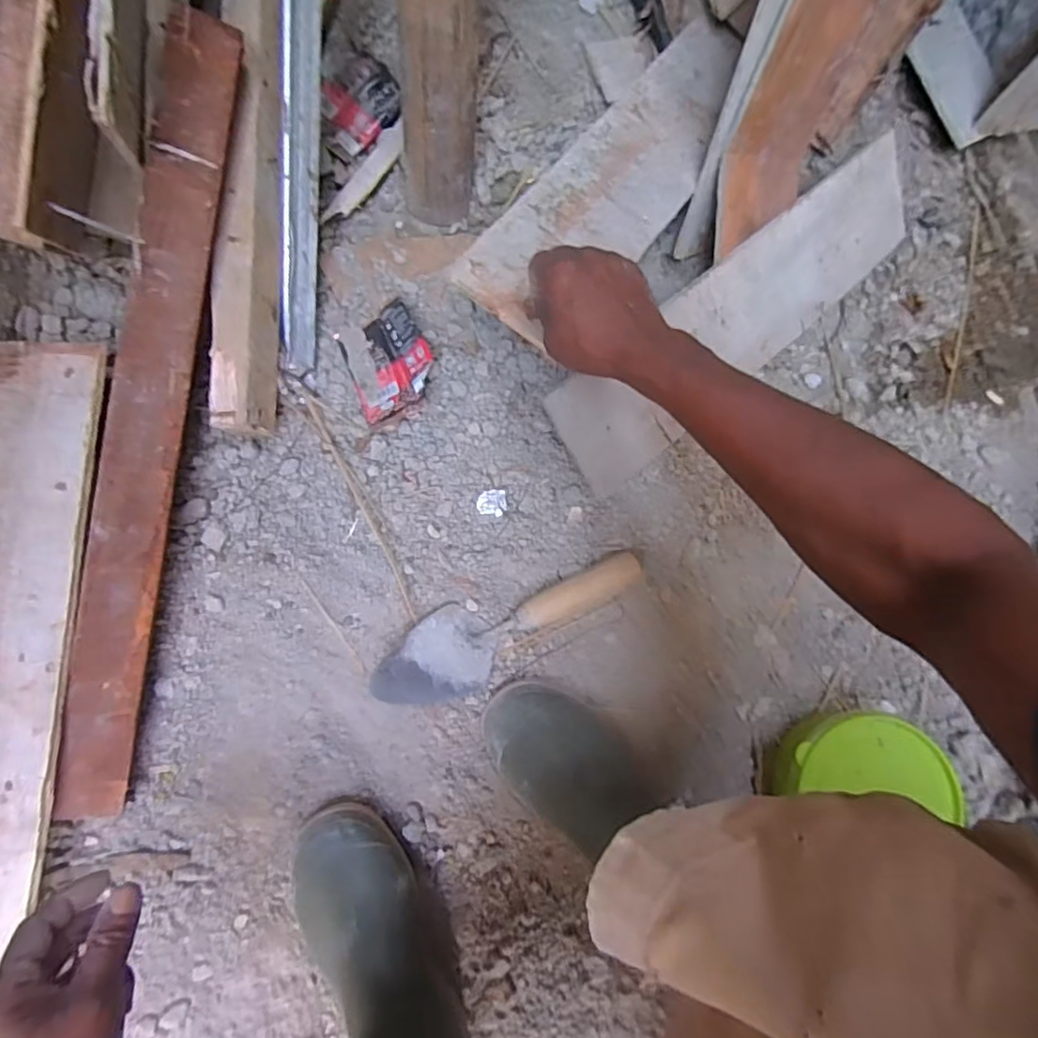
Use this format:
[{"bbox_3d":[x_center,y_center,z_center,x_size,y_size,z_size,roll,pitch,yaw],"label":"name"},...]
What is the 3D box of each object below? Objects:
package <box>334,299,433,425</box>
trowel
[{"bbox_3d":[-0.129,-0.154,0.572,0.079,0.039,0.101,-21,90,-9],"label":"package"},{"bbox_3d":[-0.004,0.114,0.577,0.275,0.046,0.084,-16,89,-9],"label":"trowel"}]

